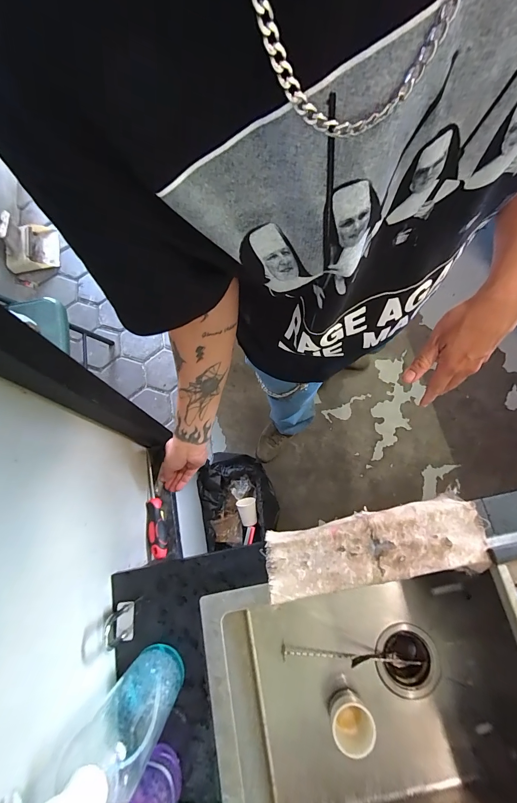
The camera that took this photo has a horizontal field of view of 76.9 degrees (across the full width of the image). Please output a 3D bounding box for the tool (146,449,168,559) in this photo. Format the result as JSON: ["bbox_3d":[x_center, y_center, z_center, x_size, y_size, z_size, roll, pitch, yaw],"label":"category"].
[{"bbox_3d":[-0.202,0.190,0.626,0.029,0.026,0.207,-20,52,-4],"label":"tool"}]

